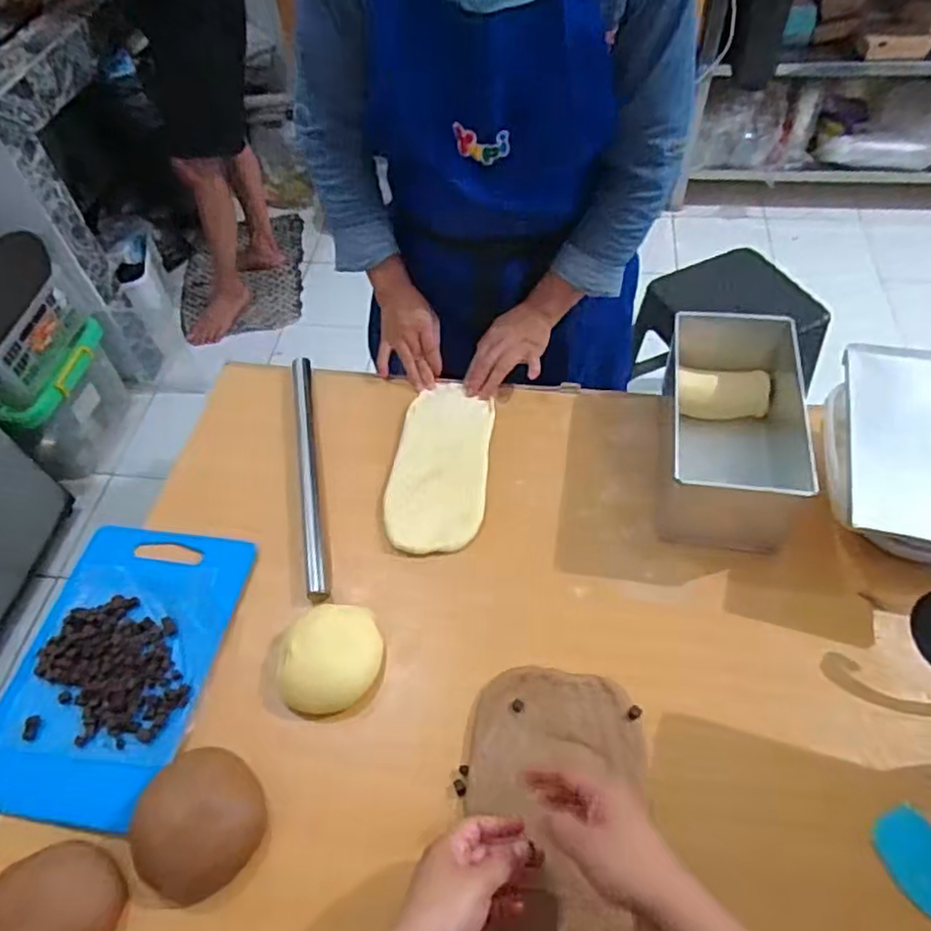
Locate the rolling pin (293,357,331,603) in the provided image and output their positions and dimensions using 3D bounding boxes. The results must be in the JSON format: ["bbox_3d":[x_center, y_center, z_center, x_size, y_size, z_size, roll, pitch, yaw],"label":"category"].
[{"bbox_3d":[-0.188,-0.002,0.804,0.023,0.018,0.353,-11,54,-4],"label":"rolling pin"}]

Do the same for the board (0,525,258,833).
[{"bbox_3d":[-0.349,0.195,0.677,0.199,0.016,0.288,4,53,7],"label":"board"}]

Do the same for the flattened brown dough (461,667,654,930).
[{"bbox_3d":[0.074,0.320,0.548,0.154,0.021,0.297,1,53,5],"label":"flattened brown dough"}]

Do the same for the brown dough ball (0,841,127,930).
[{"bbox_3d":[-0.339,0.366,0.533,0.111,0.049,0.115,1,54,5],"label":"brown dough ball"}]

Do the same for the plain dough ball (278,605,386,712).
[{"bbox_3d":[-0.132,0.187,0.657,0.097,0.045,0.106,-2,54,2],"label":"plain dough ball"}]

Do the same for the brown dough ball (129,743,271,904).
[{"bbox_3d":[-0.227,0.305,0.575,0.098,0.049,0.105,-2,54,3],"label":"brown dough ball"}]

